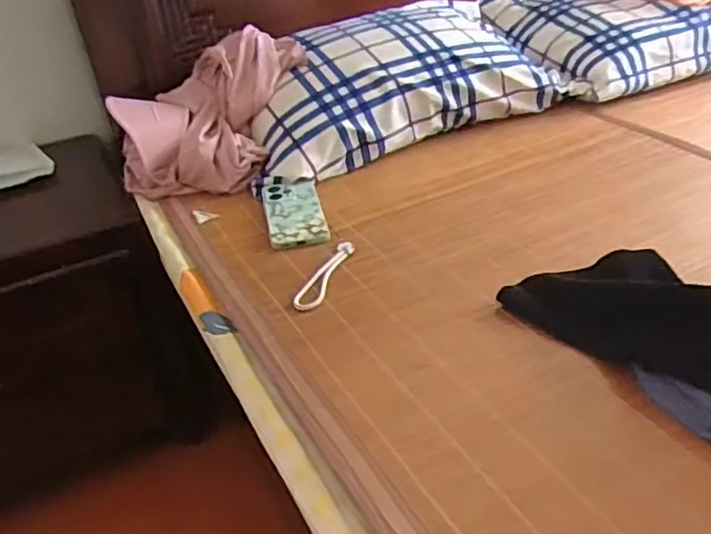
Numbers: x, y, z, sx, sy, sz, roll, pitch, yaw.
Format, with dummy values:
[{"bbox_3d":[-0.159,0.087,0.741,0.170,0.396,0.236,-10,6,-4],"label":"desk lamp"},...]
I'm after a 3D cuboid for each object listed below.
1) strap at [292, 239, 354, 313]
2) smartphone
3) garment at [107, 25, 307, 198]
[{"bbox_3d":[-0.036,0.008,0.747,0.033,0.006,0.140,8,36,20],"label":"strap"},{"bbox_3d":[-0.085,-0.076,0.870,0.076,0.014,0.167,-10,34,-6],"label":"smartphone"},{"bbox_3d":[-0.231,-0.244,0.997,0.221,0.175,0.295,7,36,19],"label":"garment"}]

